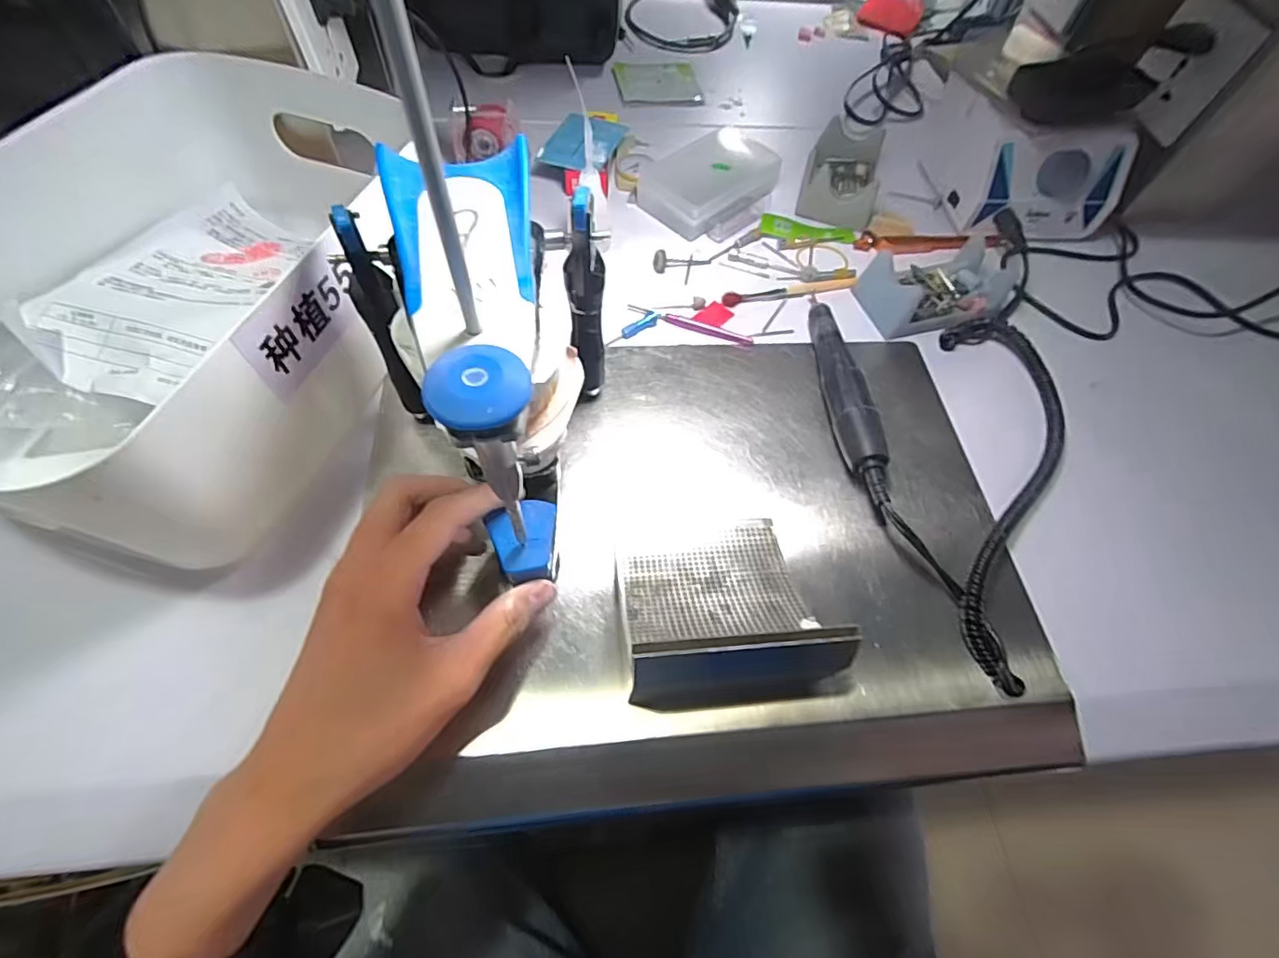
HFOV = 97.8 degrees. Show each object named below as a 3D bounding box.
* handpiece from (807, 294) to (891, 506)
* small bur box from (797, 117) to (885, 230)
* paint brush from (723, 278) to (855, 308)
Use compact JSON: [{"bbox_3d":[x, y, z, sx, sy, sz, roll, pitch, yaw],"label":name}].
[{"bbox_3d":[0.141,-0.061,0.389,0.025,0.029,0.177,-2,60,-6],"label":"handpiece"},{"bbox_3d":[0.187,-0.280,0.509,0.064,0.037,0.107,16,60,5],"label":"small bur box"},{"bbox_3d":[0.124,-0.152,0.453,0.117,0.005,0.015,-13,62,-12],"label":"paint brush"}]

